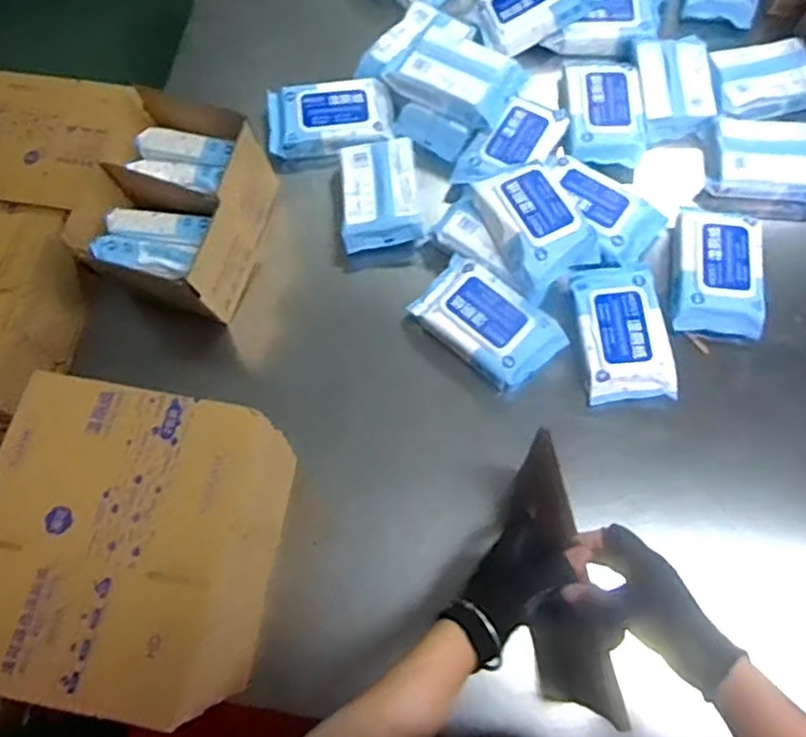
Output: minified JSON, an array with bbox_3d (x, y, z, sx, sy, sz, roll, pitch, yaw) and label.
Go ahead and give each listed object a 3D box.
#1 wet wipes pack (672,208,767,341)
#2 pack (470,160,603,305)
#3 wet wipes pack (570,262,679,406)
[{"bbox_3d":[0.400,-0.127,0.866,0.112,0.049,0.176,6,70,5],"label":"wet wipes pack"},{"bbox_3d":[0.170,-0.178,0.852,0.111,0.049,0.164,-21,70,-5],"label":"pack"},{"bbox_3d":[0.268,-0.048,0.834,0.105,0.035,0.170,-8,69,0],"label":"wet wipes pack"}]

